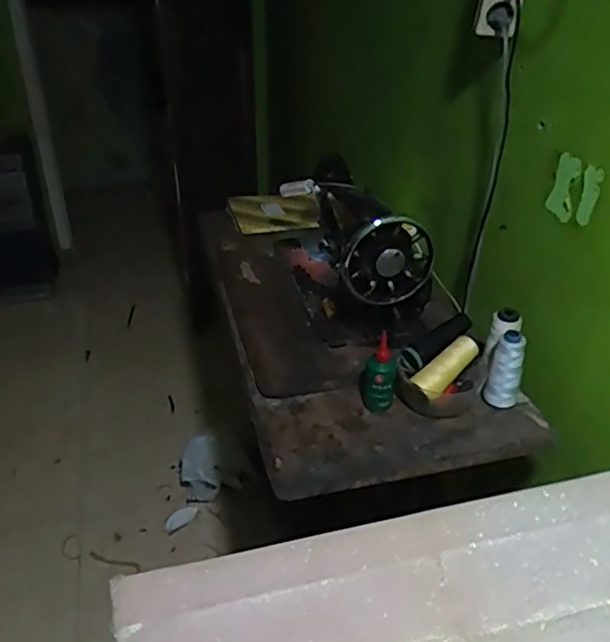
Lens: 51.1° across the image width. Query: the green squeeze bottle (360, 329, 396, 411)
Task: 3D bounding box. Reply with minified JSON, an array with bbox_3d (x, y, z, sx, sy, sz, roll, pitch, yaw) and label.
[{"bbox_3d":[0.101,0.072,0.874,0.047,0.113,0.035,1,32,4],"label":"green squeeze bottle"}]

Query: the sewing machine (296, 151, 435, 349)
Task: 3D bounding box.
[{"bbox_3d":[0.086,-0.131,1.055,0.190,0.192,0.323,-5,32,-4],"label":"sewing machine"}]

